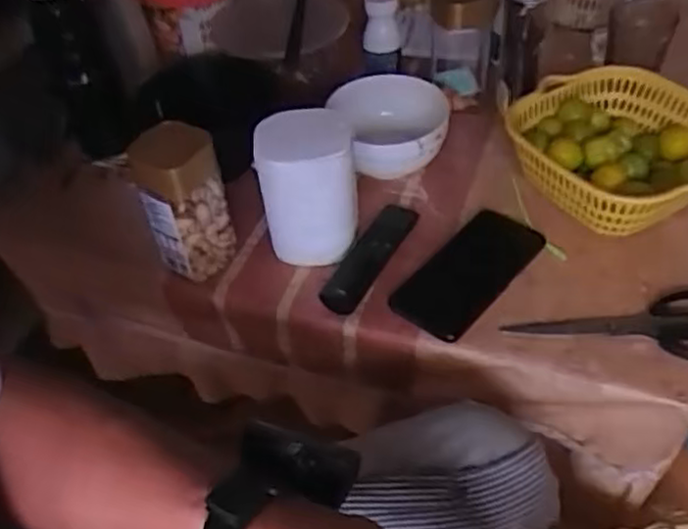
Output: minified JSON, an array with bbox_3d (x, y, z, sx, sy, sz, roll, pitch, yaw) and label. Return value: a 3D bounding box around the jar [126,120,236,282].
[{"bbox_3d":[-0.147,-0.055,0.653,0.074,0.141,0.065,-16,47,-10],"label":"jar"}]

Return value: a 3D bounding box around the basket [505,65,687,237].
[{"bbox_3d":[0.275,-0.109,0.713,0.208,0.083,0.191,-3,46,3],"label":"basket"}]

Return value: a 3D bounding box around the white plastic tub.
[{"bbox_3d":[-0.034,-0.070,0.677,0.090,0.127,0.099,-5,46,1],"label":"white plastic tub"}]

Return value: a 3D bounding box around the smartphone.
[{"bbox_3d":[0.119,0.006,0.662,0.080,0.014,0.159,31,56,30],"label":"smartphone"}]

